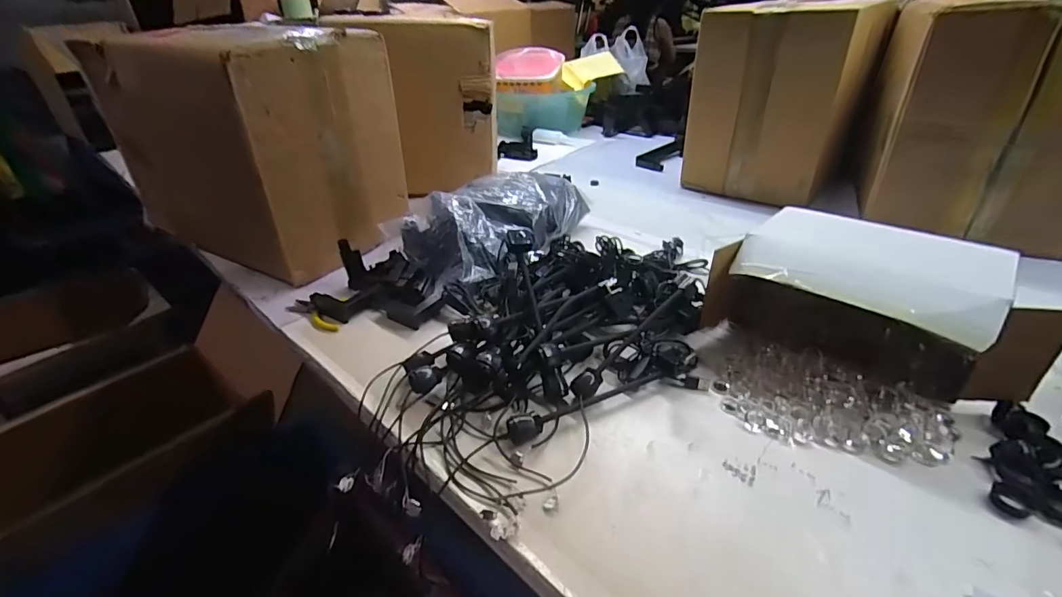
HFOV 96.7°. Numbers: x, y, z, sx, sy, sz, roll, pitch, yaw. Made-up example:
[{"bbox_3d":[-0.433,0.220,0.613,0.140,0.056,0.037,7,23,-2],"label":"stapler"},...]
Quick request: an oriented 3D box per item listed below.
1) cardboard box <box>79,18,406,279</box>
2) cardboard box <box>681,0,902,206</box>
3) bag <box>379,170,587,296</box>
[{"bbox_3d":[-0.488,-0.284,0.849,0.437,0.329,0.265,15,36,25],"label":"cardboard box"},{"bbox_3d":[0.521,-0.404,0.985,0.279,0.356,0.287,26,42,37],"label":"cardboard box"},{"bbox_3d":[-0.055,-0.134,0.831,0.332,0.104,0.200,-25,39,-31],"label":"bag"}]

